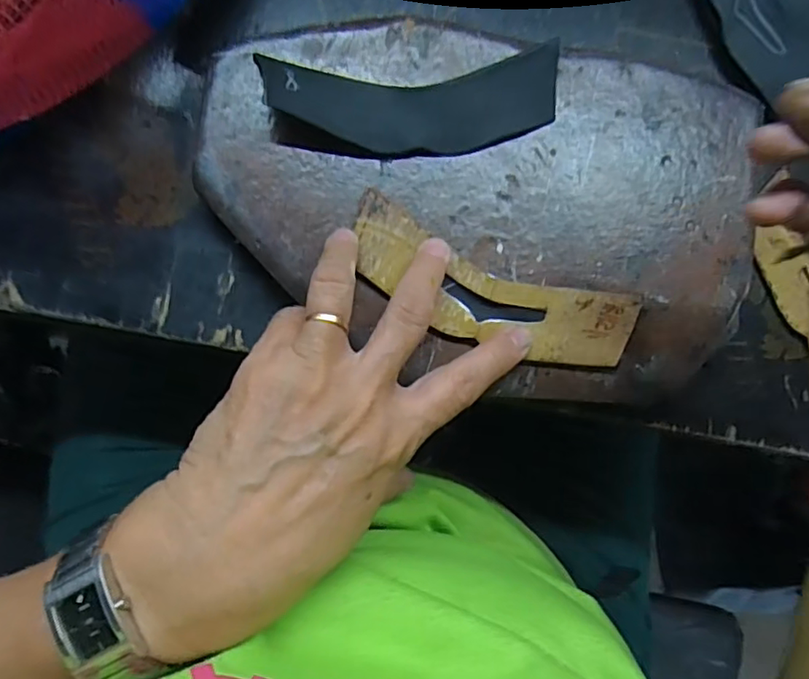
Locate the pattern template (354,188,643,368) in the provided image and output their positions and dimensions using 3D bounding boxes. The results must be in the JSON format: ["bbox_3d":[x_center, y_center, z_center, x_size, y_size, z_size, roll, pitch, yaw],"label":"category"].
[{"bbox_3d":[0.040,-0.021,0.271,0.137,0.004,0.047,22,85,-5],"label":"pattern template"}]

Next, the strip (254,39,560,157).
[{"bbox_3d":[0.007,-0.110,0.271,0.136,0.018,0.044,-7,88,-6],"label":"strip"}]

